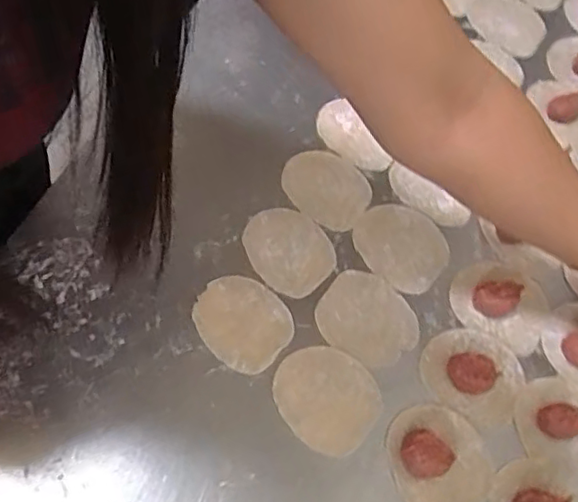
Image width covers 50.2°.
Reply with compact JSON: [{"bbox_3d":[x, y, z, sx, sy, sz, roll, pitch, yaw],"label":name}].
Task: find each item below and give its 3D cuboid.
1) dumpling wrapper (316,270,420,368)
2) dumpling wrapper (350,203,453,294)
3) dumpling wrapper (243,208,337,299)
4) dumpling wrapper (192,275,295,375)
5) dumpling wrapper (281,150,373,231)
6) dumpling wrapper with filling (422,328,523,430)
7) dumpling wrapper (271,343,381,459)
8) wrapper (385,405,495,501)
[{"bbox_3d":[0.067,0.056,0.513,0.082,0.007,0.072,29,65,3],"label":"dumpling wrapper"},{"bbox_3d":[0.100,-0.005,0.548,0.084,0.004,0.073,37,65,7],"label":"dumpling wrapper"},{"bbox_3d":[-0.001,-0.001,0.530,0.068,0.004,0.079,-40,79,-21],"label":"dumpling wrapper"},{"bbox_3d":[-0.038,0.057,0.499,0.079,0.004,0.067,38,68,13],"label":"dumpling wrapper"},{"bbox_3d":[0.033,-0.057,0.560,0.081,0.004,0.068,35,65,9],"label":"dumpling wrapper"},{"bbox_3d":[0.152,0.098,0.501,0.081,0.026,0.071,34,65,5],"label":"dumpling wrapper with filling"},{"bbox_3d":[0.029,0.114,0.480,0.082,0.004,0.072,39,66,8],"label":"dumpling wrapper"},{"bbox_3d":[0.117,0.161,0.474,0.076,0.016,0.083,4,66,-9],"label":"wrapper"}]

